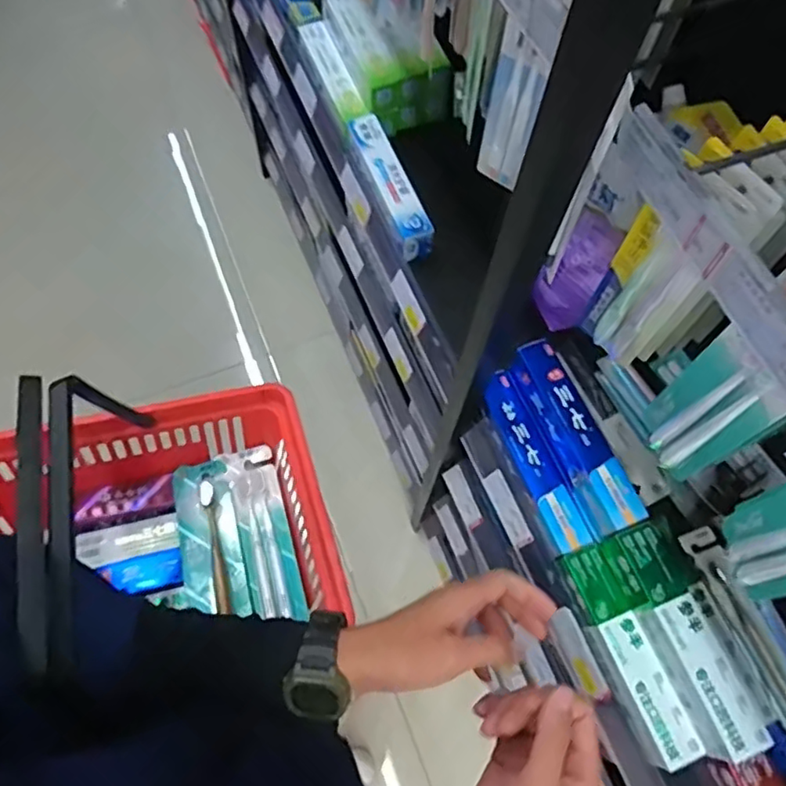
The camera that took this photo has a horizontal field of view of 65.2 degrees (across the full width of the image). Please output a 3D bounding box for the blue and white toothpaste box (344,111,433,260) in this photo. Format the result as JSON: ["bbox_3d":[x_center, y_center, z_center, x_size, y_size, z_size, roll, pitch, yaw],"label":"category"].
[{"bbox_3d":[-0.004,-0.304,0.900,0.046,0.055,0.224,-19,69,-10],"label":"blue and white toothpaste box"}]

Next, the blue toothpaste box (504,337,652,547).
[{"bbox_3d":[0.206,0.050,0.705,0.050,0.052,0.226,-20,69,-10],"label":"blue toothpaste box"}]

